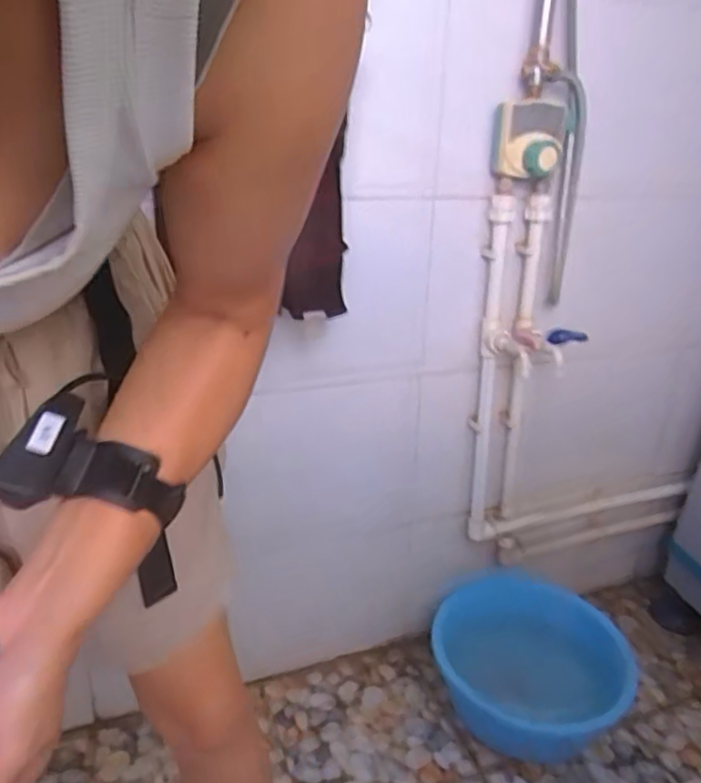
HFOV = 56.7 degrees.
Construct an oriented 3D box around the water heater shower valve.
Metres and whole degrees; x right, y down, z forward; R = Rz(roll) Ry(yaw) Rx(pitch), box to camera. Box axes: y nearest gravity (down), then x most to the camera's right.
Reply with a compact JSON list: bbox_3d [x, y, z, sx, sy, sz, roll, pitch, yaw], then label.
[{"bbox_3d":[0.272,-0.383,0.989,0.101,0.105,0.058,7,23,13],"label":"water heater shower valve"}]

